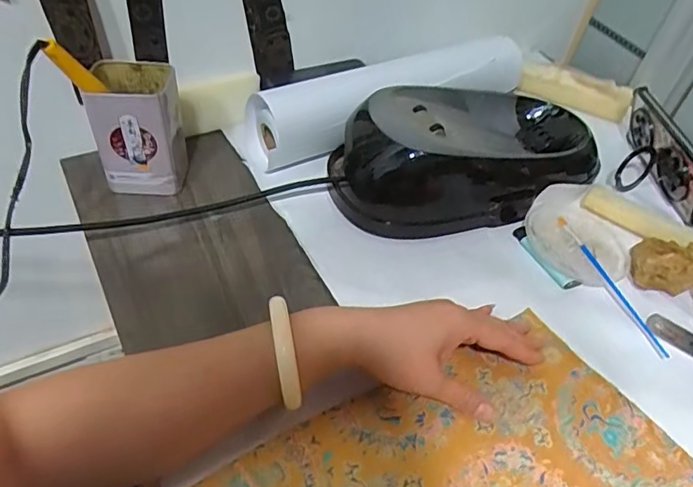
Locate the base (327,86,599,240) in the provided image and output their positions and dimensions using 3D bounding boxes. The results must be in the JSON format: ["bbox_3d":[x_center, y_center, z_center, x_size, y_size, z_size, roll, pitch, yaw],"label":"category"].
[{"bbox_3d":[0.128,-0.099,0.556,0.290,0.085,0.149,-17,50,-21],"label":"base"}]

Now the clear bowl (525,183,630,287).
[{"bbox_3d":[0.232,-0.011,0.532,0.119,0.018,0.106,-29,55,-29],"label":"clear bowl"}]

